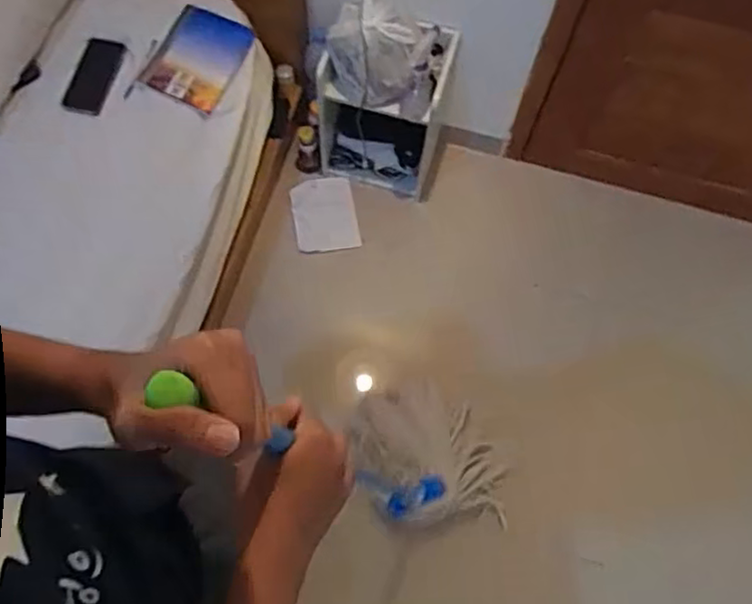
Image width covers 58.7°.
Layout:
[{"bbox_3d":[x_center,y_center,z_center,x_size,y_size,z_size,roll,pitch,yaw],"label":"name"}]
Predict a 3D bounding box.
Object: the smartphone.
[{"bbox_3d":[-0.568,-0.452,1.347,0.087,0.016,0.160,15,78,1],"label":"smartphone"}]

